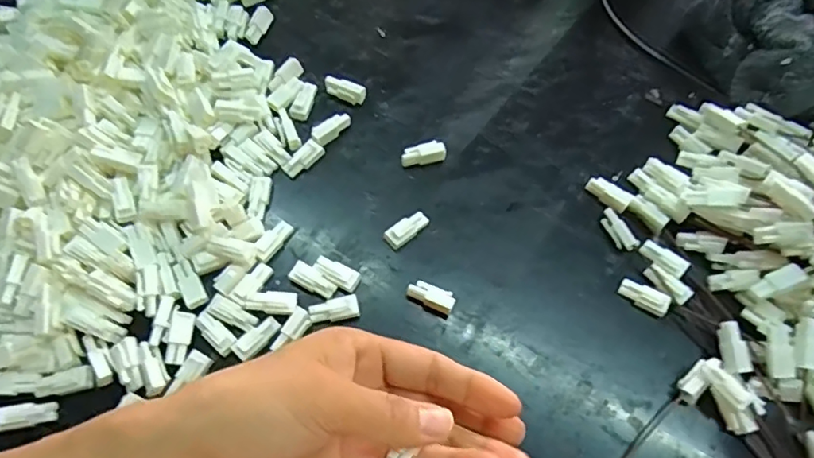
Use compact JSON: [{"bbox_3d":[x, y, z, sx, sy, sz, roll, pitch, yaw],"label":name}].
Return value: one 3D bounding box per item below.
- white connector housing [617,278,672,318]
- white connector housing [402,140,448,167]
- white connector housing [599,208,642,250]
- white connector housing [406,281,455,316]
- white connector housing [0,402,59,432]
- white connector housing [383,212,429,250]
[{"bbox_3d":[0.126,0.036,0.301,0.025,0.009,0.010,28,67,11],"label":"white connector housing"},{"bbox_3d":[0.010,-0.044,0.333,0.026,0.011,0.010,-12,65,-8],"label":"white connector housing"},{"bbox_3d":[0.117,0.002,0.316,0.011,0.009,0.026,-27,68,-14],"label":"white connector housing"},{"bbox_3d":[0.013,0.036,0.295,0.025,0.010,0.011,23,66,9],"label":"white connector housing"},{"bbox_3d":[-0.177,0.086,0.262,0.025,0.008,0.011,-9,65,-6],"label":"white connector housing"},{"bbox_3d":[0.000,0.000,0.312,0.026,0.009,0.011,-38,71,-18],"label":"white connector housing"}]

